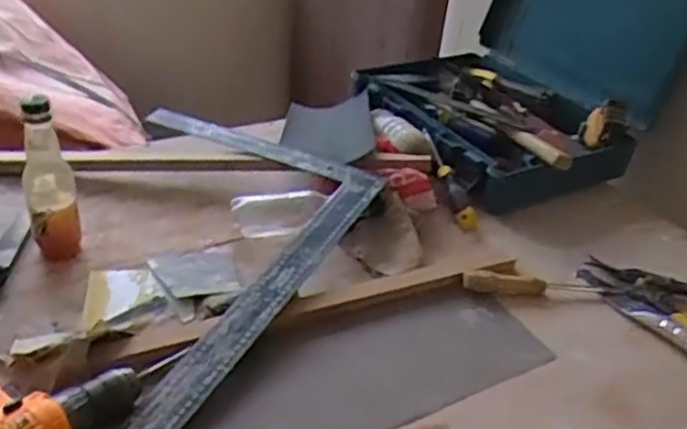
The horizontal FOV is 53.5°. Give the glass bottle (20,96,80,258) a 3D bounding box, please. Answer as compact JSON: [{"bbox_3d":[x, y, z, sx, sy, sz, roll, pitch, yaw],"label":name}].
[{"bbox_3d":[-0.343,-0.042,0.792,0.058,0.198,0.053,-10,37,-22],"label":"glass bottle"}]

